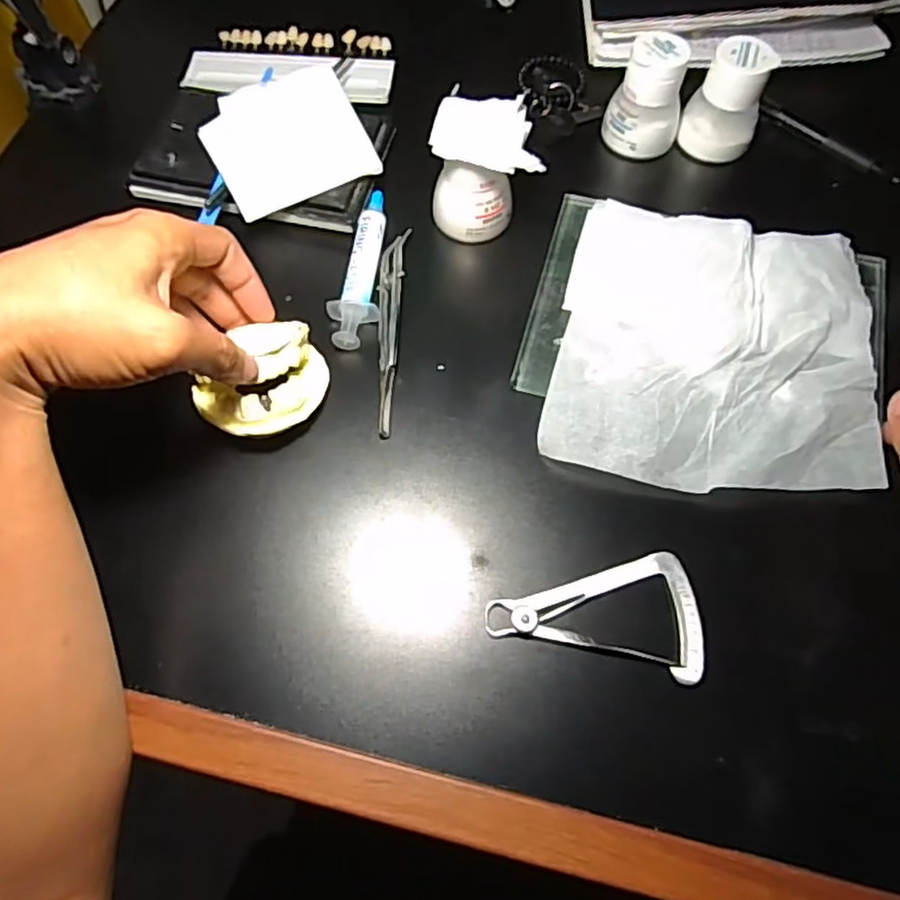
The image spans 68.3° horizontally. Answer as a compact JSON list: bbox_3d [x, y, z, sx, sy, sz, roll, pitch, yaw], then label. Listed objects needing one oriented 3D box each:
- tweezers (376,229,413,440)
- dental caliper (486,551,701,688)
[{"bbox_3d":[-0.035,-0.072,0.387,0.017,0.015,0.136,0,66,0],"label":"tweezers"},{"bbox_3d":[0.073,0.073,0.327,0.102,0.011,0.059,12,66,6],"label":"dental caliper"}]

